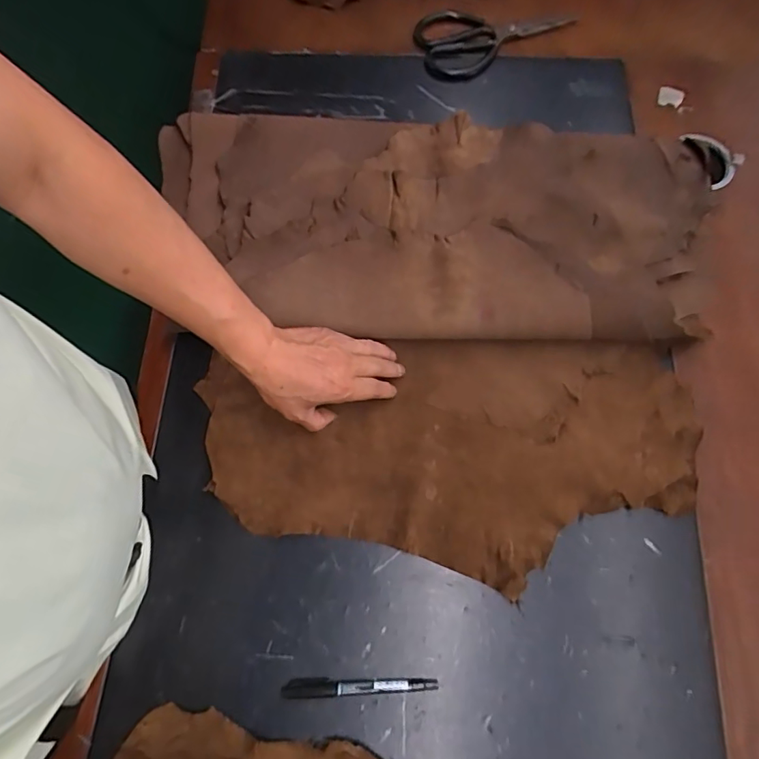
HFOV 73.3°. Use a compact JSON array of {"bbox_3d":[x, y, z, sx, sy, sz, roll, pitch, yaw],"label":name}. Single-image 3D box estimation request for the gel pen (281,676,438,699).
[{"bbox_3d":[-0.017,0.279,0.463,0.140,0.011,0.015,-1,71,-2],"label":"gel pen"}]

